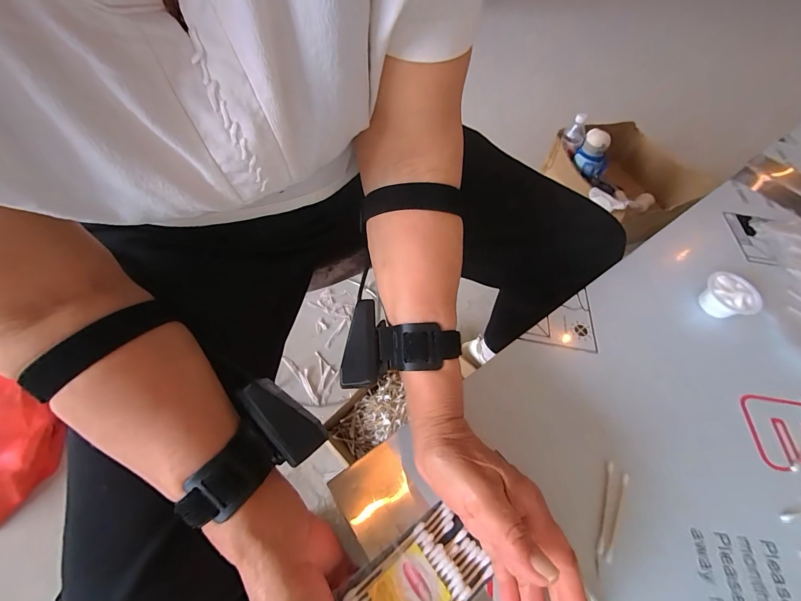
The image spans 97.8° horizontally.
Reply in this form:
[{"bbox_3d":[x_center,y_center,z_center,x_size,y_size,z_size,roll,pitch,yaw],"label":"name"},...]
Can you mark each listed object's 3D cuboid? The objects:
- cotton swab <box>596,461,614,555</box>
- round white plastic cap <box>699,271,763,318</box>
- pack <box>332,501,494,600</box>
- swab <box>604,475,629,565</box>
[{"bbox_3d":[0.169,0.169,0.288,0.005,0.005,0.070,22,58,13],"label":"cotton swab"},{"bbox_3d":[0.371,-0.002,0.399,0.047,0.034,0.052,-32,65,-23],"label":"round white plastic cap"},{"bbox_3d":[0.012,0.201,0.246,0.097,0.013,0.060,-30,62,-20],"label":"pack"},{"bbox_3d":[0.175,0.174,0.283,0.006,0.006,0.069,26,59,15],"label":"swab"}]

